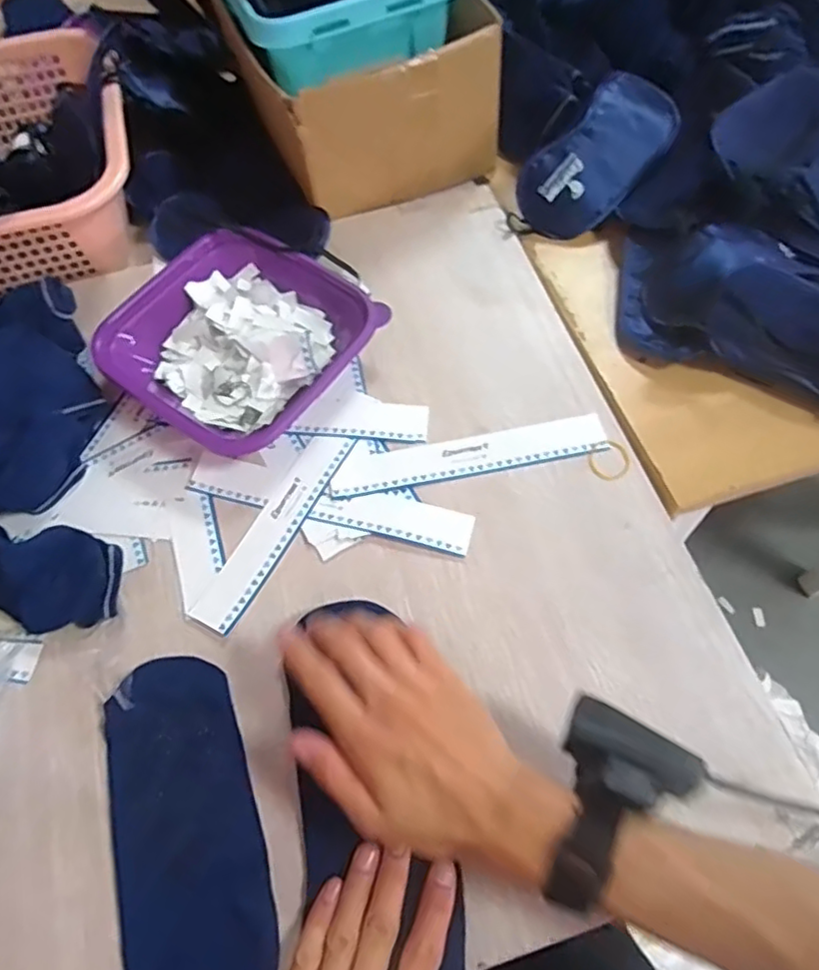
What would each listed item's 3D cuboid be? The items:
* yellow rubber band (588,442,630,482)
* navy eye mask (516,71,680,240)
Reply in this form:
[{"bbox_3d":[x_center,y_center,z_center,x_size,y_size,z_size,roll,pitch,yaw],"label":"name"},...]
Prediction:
[{"bbox_3d":[0.155,-0.020,0.493,0.031,0.004,0.035,30,67,17],"label":"yellow rubber band"},{"bbox_3d":[0.179,-0.310,0.608,0.086,0.023,0.165,42,93,-13],"label":"navy eye mask"}]

